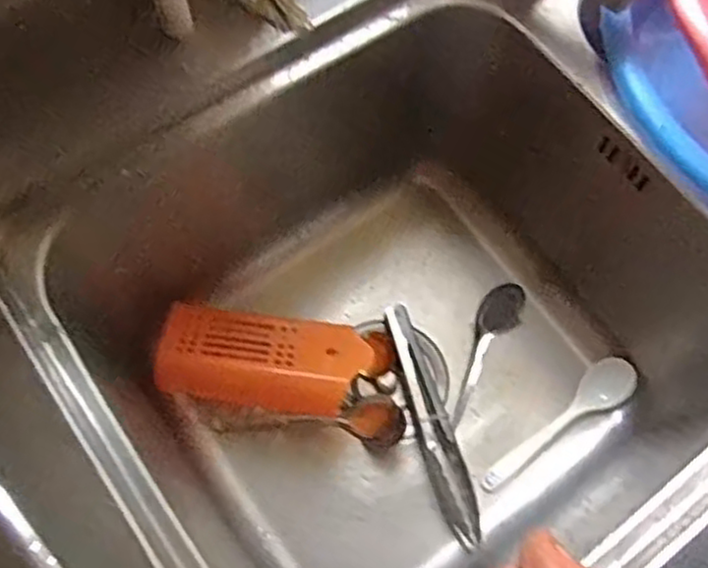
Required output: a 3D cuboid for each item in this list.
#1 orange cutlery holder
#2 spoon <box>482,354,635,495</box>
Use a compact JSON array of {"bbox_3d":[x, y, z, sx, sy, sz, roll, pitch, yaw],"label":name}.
[{"bbox_3d":[-0.073,0.064,0.607,0.168,0.070,0.080,9,69,1],"label":"orange cutlery holder"},{"bbox_3d":[0.183,0.124,0.625,0.168,0.013,0.037,-40,76,-15],"label":"spoon"}]

